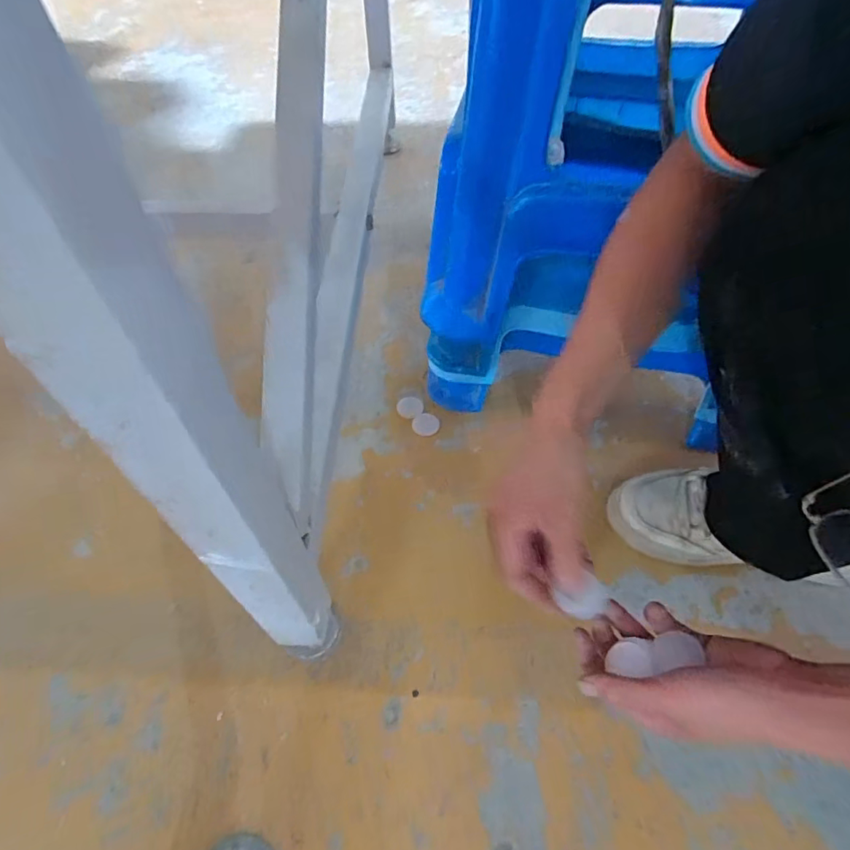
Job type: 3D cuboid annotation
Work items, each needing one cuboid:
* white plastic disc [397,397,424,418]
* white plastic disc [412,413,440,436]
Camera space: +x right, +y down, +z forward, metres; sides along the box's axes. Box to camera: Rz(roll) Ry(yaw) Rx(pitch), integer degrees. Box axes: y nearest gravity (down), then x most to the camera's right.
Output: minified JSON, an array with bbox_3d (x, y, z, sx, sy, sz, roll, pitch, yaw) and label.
[{"bbox_3d":[-0.018,-0.021,0.630,0.032,0.008,0.030,-1,55,1],"label":"white plastic disc"},{"bbox_3d":[0.001,-0.001,0.617,0.032,0.005,0.030,-1,55,1],"label":"white plastic disc"}]

